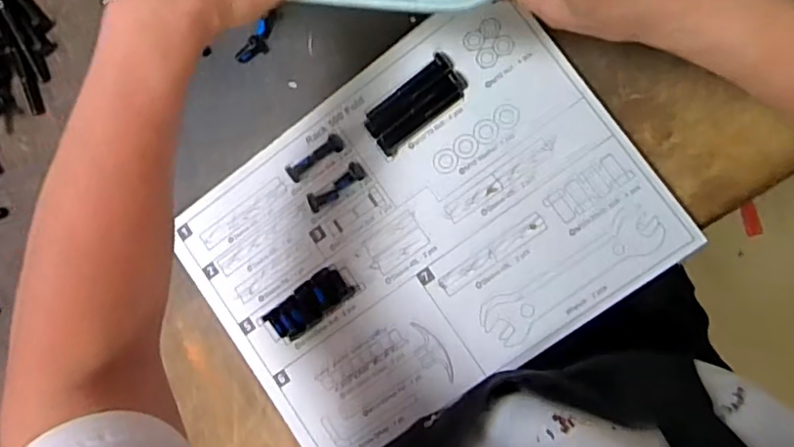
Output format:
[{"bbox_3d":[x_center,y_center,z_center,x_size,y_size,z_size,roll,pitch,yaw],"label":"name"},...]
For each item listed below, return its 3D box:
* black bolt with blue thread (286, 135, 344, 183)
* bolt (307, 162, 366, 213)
[{"bbox_3d":[-0.070,-0.056,0.511,0.055,0.014,0.015,-33,84,7],"label":"black bolt with blue thread"},{"bbox_3d":[-0.052,-0.031,0.507,0.055,0.012,0.016,-35,84,7],"label":"bolt"}]

